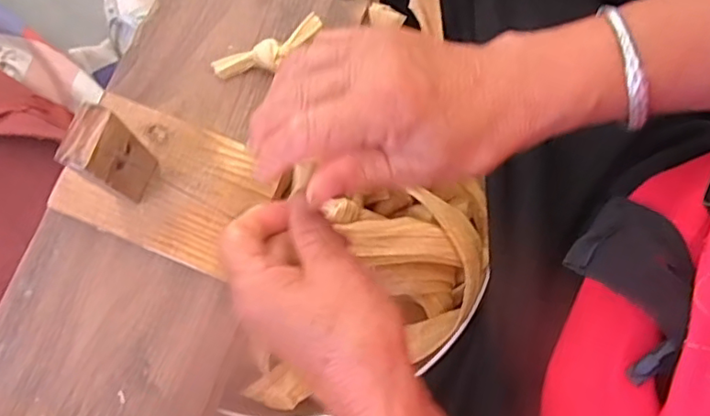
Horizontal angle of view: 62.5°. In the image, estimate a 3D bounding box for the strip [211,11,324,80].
[{"bbox_3d":[-0.061,-0.110,0.421,0.083,0.021,0.023,-26,78,-4],"label":"strip"}]

